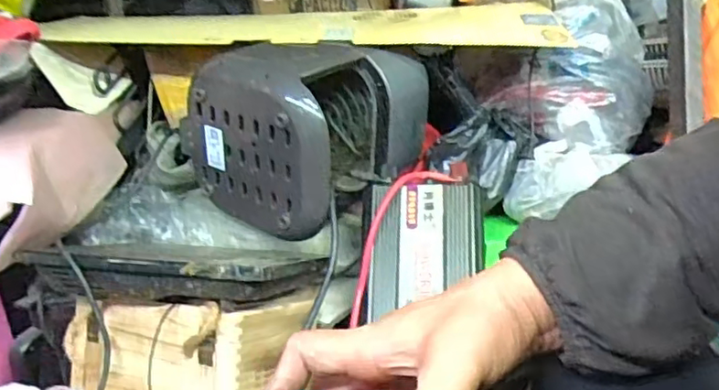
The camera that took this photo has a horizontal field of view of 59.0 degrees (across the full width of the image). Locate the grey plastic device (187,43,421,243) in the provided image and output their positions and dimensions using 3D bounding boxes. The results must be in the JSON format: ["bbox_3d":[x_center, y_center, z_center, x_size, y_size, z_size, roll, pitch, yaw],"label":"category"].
[{"bbox_3d":[-0.068,-0.105,1.006,0.230,0.240,0.340,15,23,41],"label":"grey plastic device"}]

